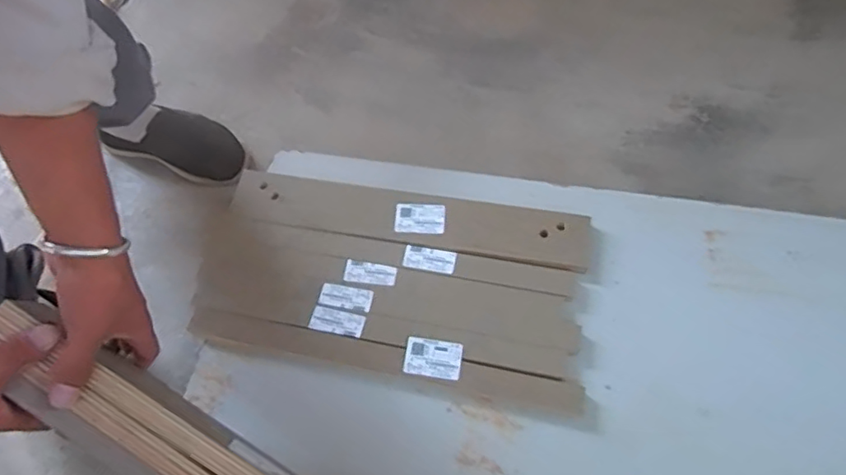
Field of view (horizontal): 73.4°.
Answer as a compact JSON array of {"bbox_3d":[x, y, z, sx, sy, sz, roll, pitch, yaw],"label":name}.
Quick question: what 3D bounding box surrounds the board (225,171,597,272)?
[{"bbox_3d":[-0.023,-0.024,0.697,0.436,0.012,0.074,8,64,8],"label":"board"}]

